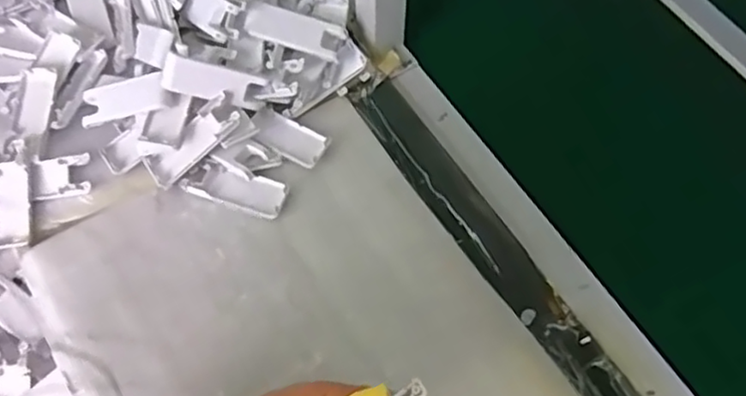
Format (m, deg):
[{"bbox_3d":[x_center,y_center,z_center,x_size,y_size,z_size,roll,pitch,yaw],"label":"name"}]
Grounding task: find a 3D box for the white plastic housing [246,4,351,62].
[{"bbox_3d":[-0.080,-0.172,0.675,0.101,0.016,0.039,14,65,-11],"label":"white plastic housing"}]

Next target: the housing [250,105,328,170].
[{"bbox_3d":[-0.087,-0.062,0.669,0.079,0.017,0.038,28,68,11],"label":"housing"}]

